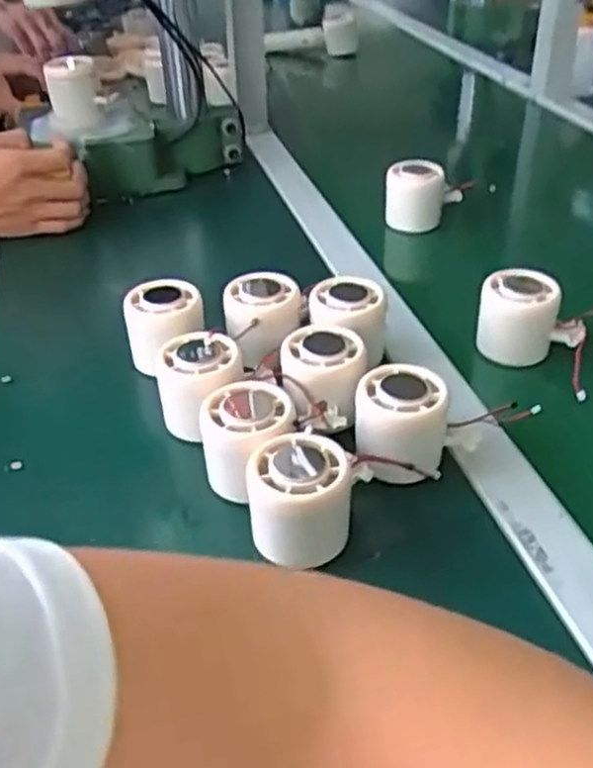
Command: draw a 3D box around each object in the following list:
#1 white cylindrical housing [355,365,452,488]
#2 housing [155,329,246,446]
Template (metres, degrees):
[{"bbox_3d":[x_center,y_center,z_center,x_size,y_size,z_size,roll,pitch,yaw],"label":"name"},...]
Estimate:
[{"bbox_3d":[0.063,0.025,0.471,0.054,0.052,0.051,-1,36,1],"label":"white cylindrical housing"},{"bbox_3d":[-0.063,0.001,0.506,0.054,0.048,0.061,-7,36,-7],"label":"housing"}]

